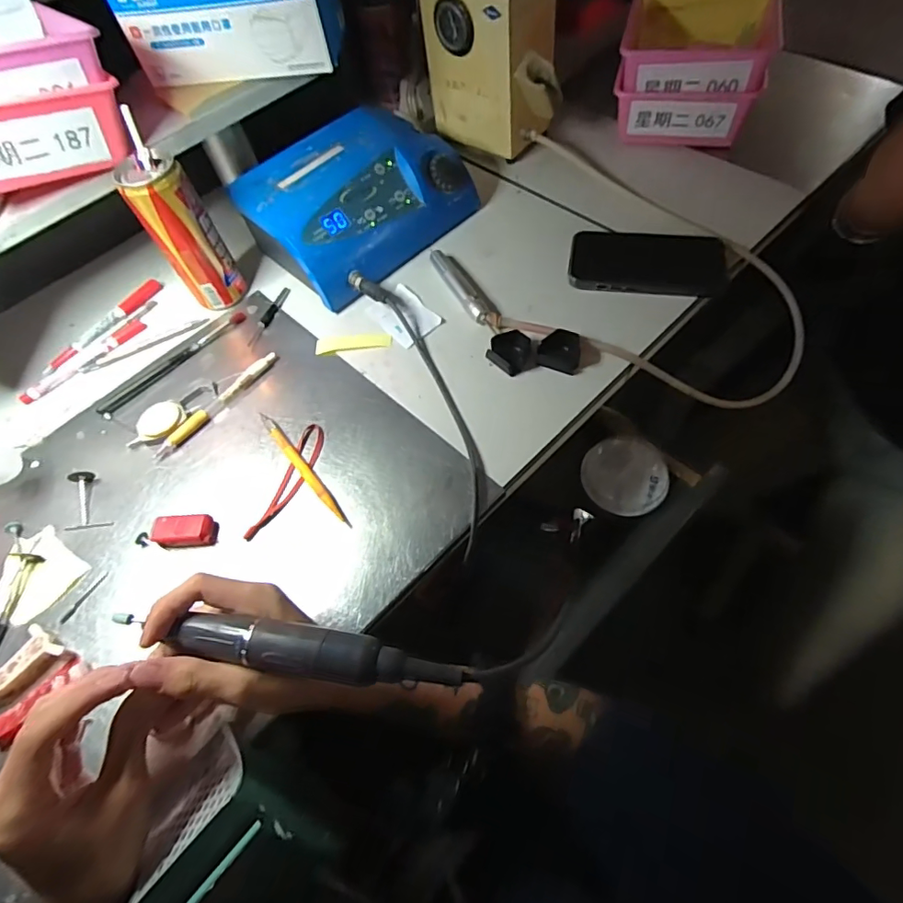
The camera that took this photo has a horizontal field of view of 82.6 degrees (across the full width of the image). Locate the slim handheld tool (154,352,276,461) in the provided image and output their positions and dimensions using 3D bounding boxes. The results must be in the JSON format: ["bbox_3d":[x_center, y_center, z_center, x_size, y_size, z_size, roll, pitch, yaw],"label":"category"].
[{"bbox_3d":[-0.219,-0.045,0.479,0.013,0.010,0.139,33,68,20],"label":"slim handheld tool"}]

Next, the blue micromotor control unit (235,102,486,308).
[{"bbox_3d":[-0.108,-0.274,0.560,0.165,0.077,0.228,40,70,23],"label":"blue micromotor control unit"}]

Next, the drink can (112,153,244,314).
[{"bbox_3d":[-0.257,-0.207,0.502,0.053,0.141,0.049,-2,61,3],"label":"drink can"}]

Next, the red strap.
[{"bbox_3d":[-0.134,0.025,0.431,0.025,0.004,0.112,15,63,12],"label":"red strap"}]

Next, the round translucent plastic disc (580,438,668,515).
[{"bbox_3d":[0.177,0.024,0.519,0.083,0.014,0.079,-3,60,5],"label":"round translucent plastic disc"}]

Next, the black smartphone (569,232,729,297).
[{"bbox_3d":[0.198,-0.192,0.522,0.149,0.014,0.077,4,61,6],"label":"black smartphone"}]

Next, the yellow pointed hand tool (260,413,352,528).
[{"bbox_3d":[-0.125,0.014,0.434,0.010,0.011,0.140,-37,65,-15],"label":"yellow pointed hand tool"}]

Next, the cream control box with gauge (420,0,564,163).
[{"bbox_3d":[0.052,-0.443,0.590,0.155,0.167,0.078,31,67,20],"label":"cream control box with gauge"}]

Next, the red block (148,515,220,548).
[{"bbox_3d":[-0.213,0.064,0.409,0.049,0.016,0.025,-1,61,4],"label":"red block"}]

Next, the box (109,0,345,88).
[{"bbox_3d":[-0.205,-0.430,0.488,0.185,0.088,0.116,-2,60,6],"label":"box"}]

